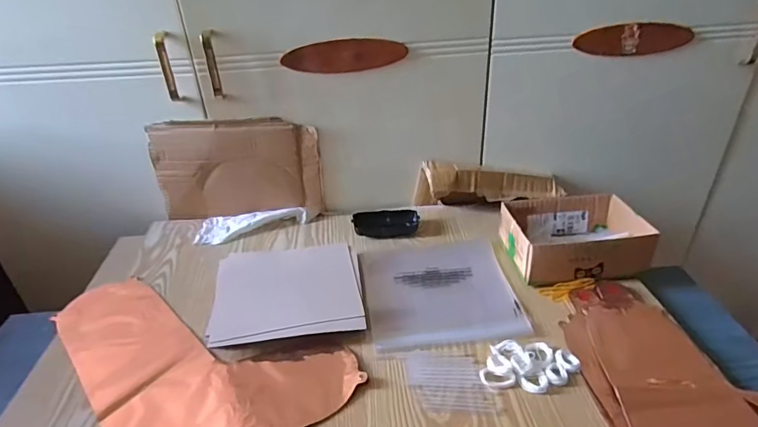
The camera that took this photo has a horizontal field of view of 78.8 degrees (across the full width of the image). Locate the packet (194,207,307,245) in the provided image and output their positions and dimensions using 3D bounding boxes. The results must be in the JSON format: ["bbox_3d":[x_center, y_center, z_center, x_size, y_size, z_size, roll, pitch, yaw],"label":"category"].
[{"bbox_3d":[-0.217,0.014,0.793,0.180,0.029,0.076,-5,32,-6],"label":"packet"}]

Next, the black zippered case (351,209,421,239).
[{"bbox_3d":[0.013,0.017,0.775,0.108,0.031,0.038,-6,32,-6],"label":"black zippered case"}]

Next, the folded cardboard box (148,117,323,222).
[{"bbox_3d":[-0.239,-0.071,0.788,0.274,0.178,0.023,-3,31,-1],"label":"folded cardboard box"}]

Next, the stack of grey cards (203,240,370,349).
[{"bbox_3d":[-0.124,0.104,0.640,0.193,0.027,0.156,-6,32,-6],"label":"stack of grey cards"}]

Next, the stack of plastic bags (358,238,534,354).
[{"bbox_3d":[0.083,0.104,0.651,0.203,0.008,0.204,-6,32,-6],"label":"stack of plastic bags"}]

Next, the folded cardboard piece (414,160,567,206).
[{"bbox_3d":[0.192,-0.046,0.801,0.246,0.081,0.059,-1,31,1],"label":"folded cardboard piece"}]

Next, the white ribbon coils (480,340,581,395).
[{"bbox_3d":[0.174,0.174,0.534,0.111,0.011,0.064,-1,31,2],"label":"white ribbon coils"}]

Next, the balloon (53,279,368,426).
[{"bbox_3d":[-0.247,0.183,0.540,0.412,0.010,0.207,12,34,22],"label":"balloon"}]

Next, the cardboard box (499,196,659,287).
[{"bbox_3d":[0.283,0.033,0.679,0.183,0.062,0.137,-2,31,-1],"label":"cardboard box"}]

